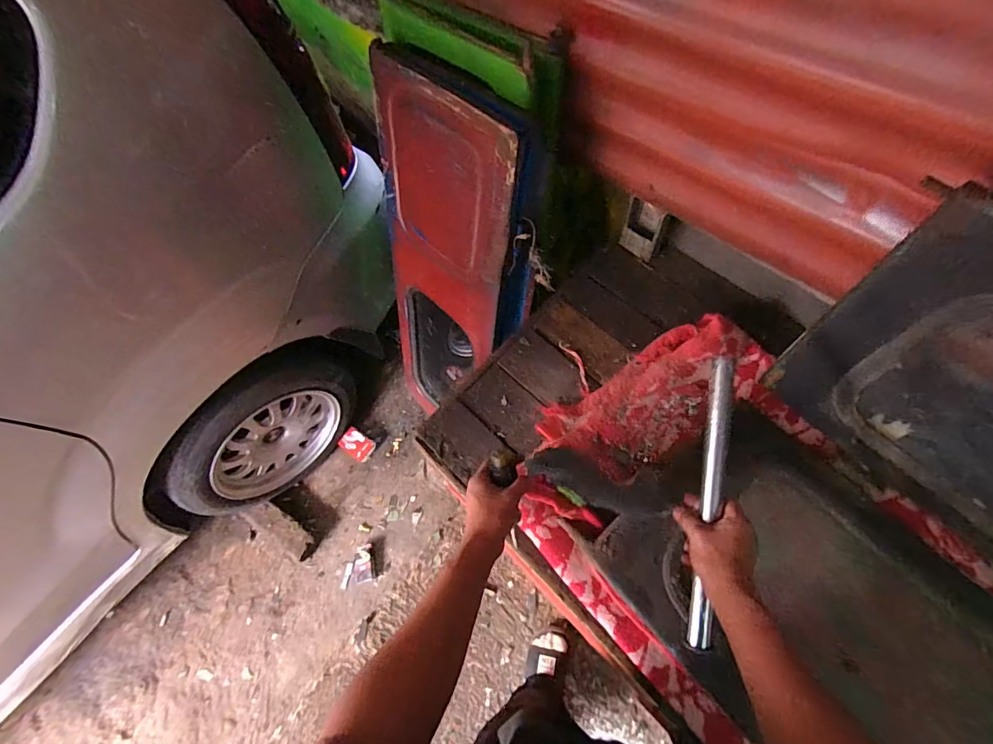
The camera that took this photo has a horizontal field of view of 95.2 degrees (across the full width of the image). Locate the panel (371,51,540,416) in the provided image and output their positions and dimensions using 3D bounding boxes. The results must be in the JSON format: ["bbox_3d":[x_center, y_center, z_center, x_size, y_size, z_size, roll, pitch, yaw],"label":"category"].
[{"bbox_3d":[-0.109,-0.173,1.047,0.068,0.941,0.385,-35,64,-29],"label":"panel"}]

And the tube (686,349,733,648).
[{"bbox_3d":[0.250,0.148,0.527,0.023,0.017,0.328,7,86,7],"label":"tube"}]

